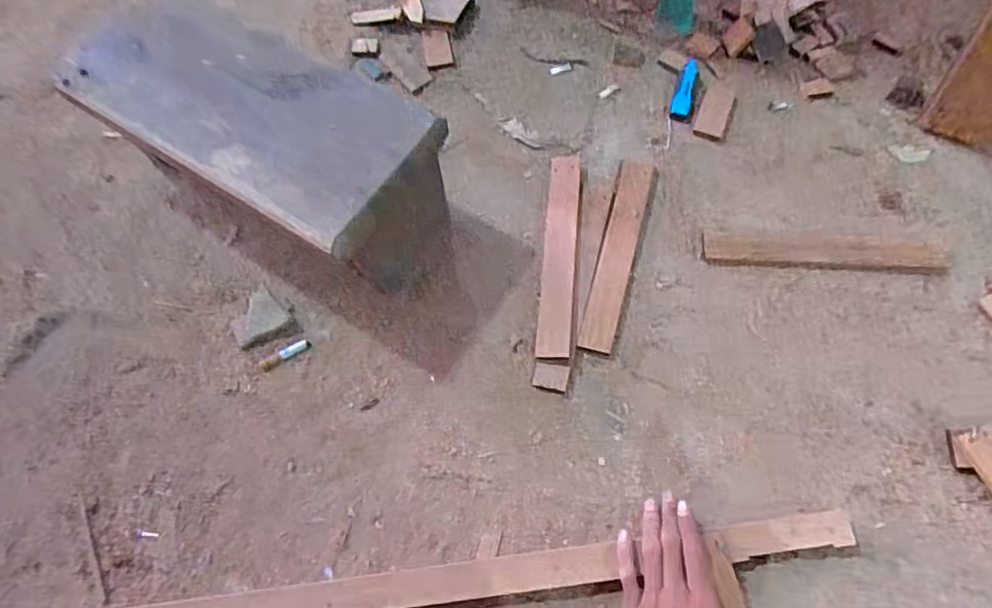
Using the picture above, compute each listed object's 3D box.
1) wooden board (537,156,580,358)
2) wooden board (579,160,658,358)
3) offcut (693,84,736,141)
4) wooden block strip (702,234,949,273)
[{"bbox_3d":[0.072,-0.060,0.638,0.036,0.007,0.249,5,68,5],"label":"wooden board"},{"bbox_3d":[0.138,-0.061,0.643,0.041,0.012,0.247,15,69,9],"label":"wooden board"},{"bbox_3d":[0.274,-0.240,0.715,0.035,0.004,0.080,20,70,11],"label":"offcut"},{"bbox_3d":[0.370,-0.059,0.637,0.264,0.015,0.042,2,68,4],"label":"wooden block strip"}]

